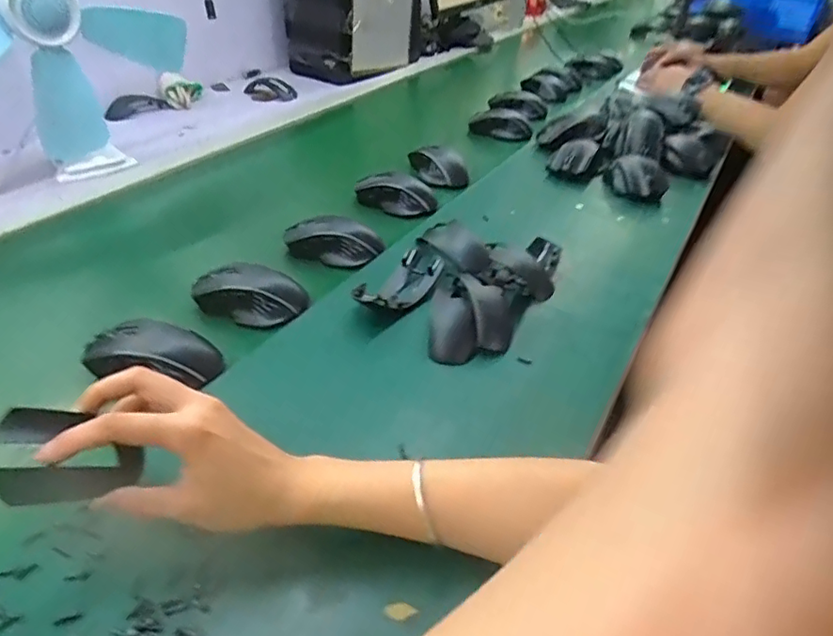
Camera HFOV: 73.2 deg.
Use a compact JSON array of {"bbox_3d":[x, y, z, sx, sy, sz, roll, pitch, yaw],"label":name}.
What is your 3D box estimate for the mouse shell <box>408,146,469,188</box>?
[{"bbox_3d":[0.029,-0.233,0.861,0.099,0.051,0.050,13,40,14],"label":"mouse shell"}]

